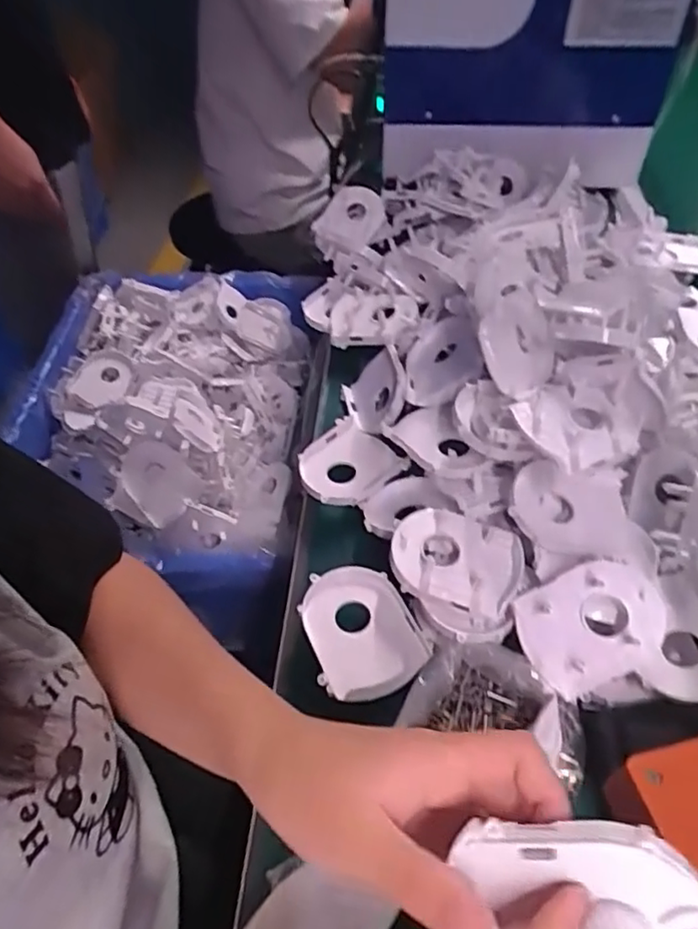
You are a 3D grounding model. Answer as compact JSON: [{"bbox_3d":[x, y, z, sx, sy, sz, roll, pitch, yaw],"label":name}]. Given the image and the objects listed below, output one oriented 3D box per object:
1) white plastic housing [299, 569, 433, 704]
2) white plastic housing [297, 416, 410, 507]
[{"bbox_3d":[0.006,0.106,0.396,0.071,0.012,0.085,-24,53,-19],"label":"white plastic housing"},{"bbox_3d":[-0.002,-0.001,0.492,0.081,0.014,0.072,-34,57,-26],"label":"white plastic housing"}]

